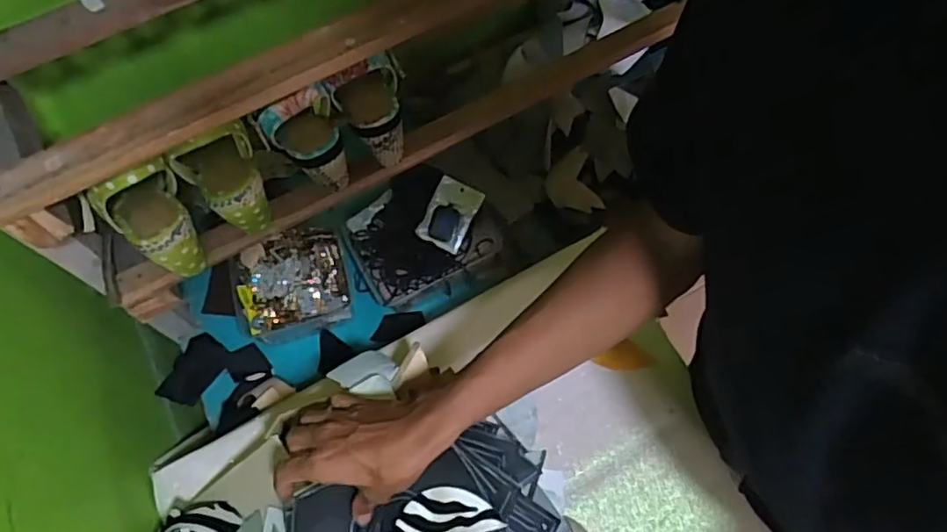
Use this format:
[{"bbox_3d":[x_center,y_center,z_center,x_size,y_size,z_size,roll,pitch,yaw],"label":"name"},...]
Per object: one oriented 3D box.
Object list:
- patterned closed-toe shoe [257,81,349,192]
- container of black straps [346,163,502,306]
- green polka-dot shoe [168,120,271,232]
[{"bbox_3d":[-0.177,-0.135,0.668,0.078,0.128,0.065,-22,64,-7],"label":"patterned closed-toe shoe"},{"bbox_3d":[-0.082,-0.053,0.927,0.204,0.060,0.180,-33,66,-12],"label":"container of black straps"},{"bbox_3d":[-0.262,-0.097,0.661,0.086,0.132,0.090,-27,65,-10],"label":"green polka-dot shoe"}]

